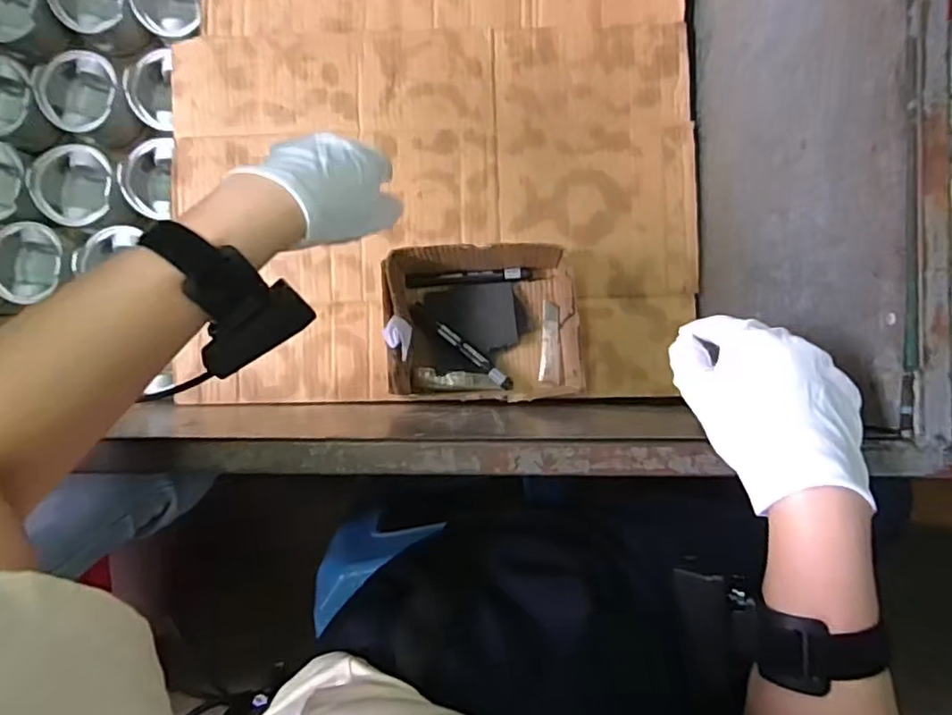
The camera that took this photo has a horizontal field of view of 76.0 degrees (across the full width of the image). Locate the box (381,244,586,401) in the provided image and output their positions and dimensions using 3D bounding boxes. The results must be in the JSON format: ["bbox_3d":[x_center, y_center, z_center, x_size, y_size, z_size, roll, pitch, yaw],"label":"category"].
[{"bbox_3d":[0.013,-0.038,0.684,0.216,0.096,0.165,-1,88,1],"label":"box"}]

